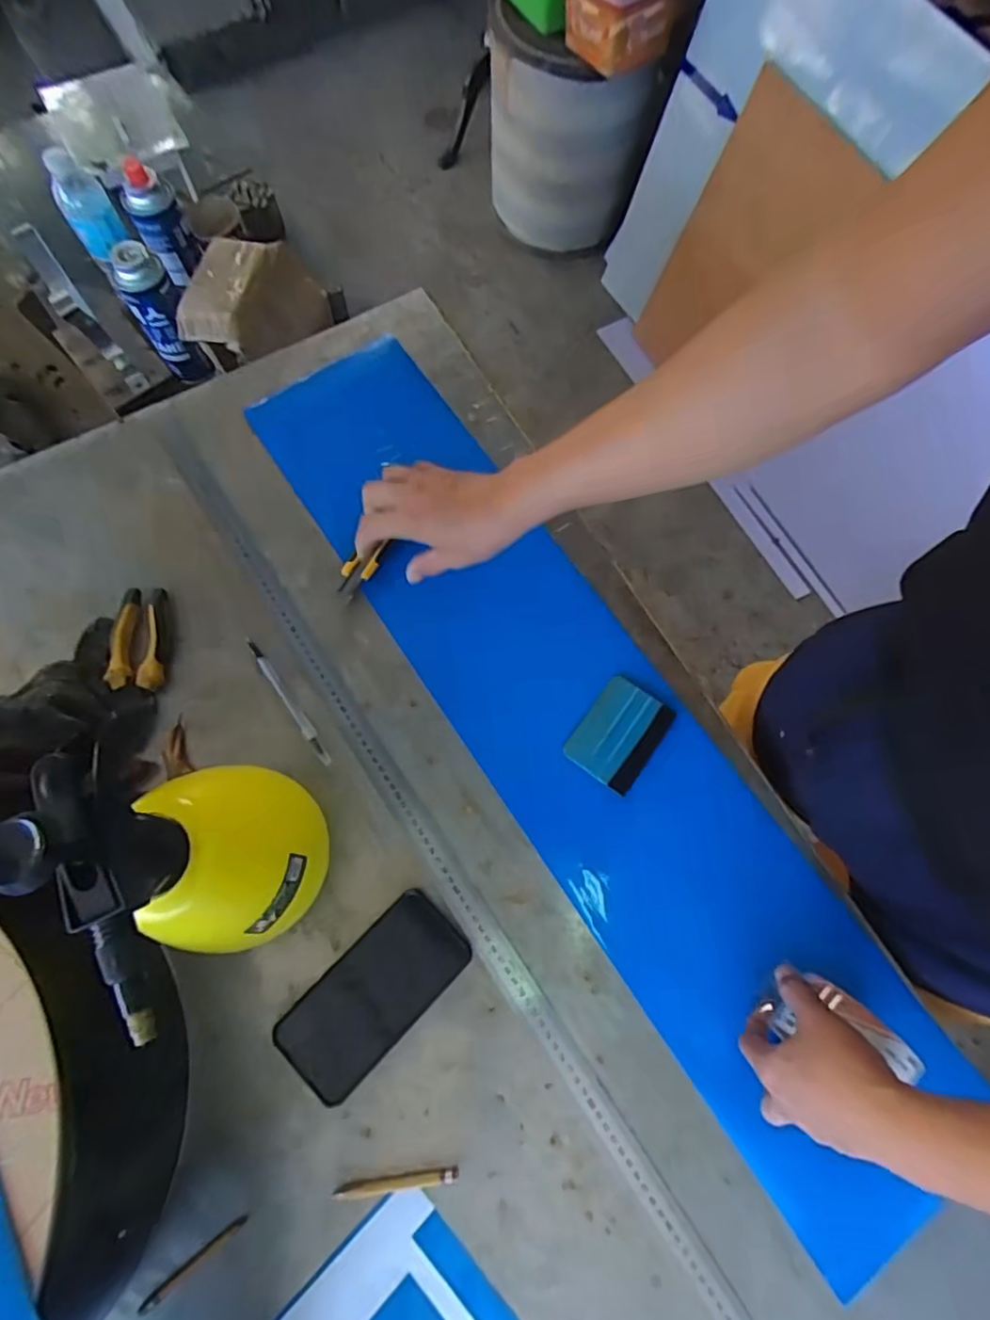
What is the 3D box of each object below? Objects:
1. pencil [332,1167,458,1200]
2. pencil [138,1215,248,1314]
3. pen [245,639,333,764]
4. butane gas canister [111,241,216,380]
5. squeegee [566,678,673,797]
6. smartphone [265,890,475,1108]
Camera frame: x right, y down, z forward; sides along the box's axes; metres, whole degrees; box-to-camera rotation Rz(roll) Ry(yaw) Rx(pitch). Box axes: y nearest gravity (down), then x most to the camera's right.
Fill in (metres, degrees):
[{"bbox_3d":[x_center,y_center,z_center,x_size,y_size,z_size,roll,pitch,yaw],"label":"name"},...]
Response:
[{"bbox_3d":[-0.077,0.412,0.483,0.097,0.006,0.011,-8,74,-3],"label":"pencil"},{"bbox_3d":[-0.231,0.462,0.470,0.089,0.005,0.010,-37,77,-10],"label":"pencil"},{"bbox_3d":[-0.200,0.038,0.593,0.011,0.006,0.152,-35,77,-10],"label":"pen"},{"bbox_3d":[-0.441,-0.453,0.828,0.066,0.176,0.069,-32,77,-11],"label":"butane gas canister"},{"bbox_3d":[0.120,0.070,0.590,0.071,0.010,0.098,35,74,11],"label":"squeegee"},{"bbox_3d":[-0.102,0.280,0.517,0.080,0.008,0.162,44,78,11],"label":"smartphone"}]

